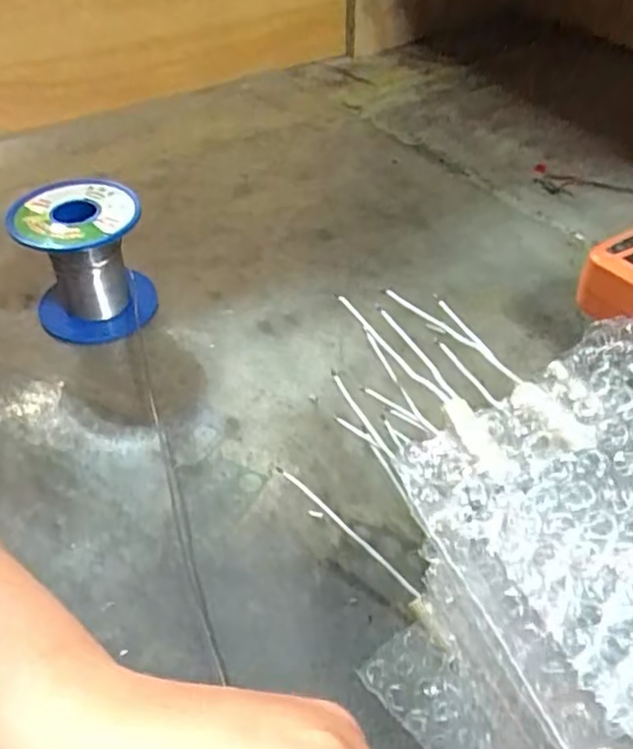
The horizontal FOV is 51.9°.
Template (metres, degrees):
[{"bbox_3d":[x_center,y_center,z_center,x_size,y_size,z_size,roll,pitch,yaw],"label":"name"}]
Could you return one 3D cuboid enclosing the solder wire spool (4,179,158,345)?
[{"bbox_3d":[-0.124,-0.060,0.352,0.063,0.069,0.052,-17,48,-18],"label":"solder wire spool"}]

